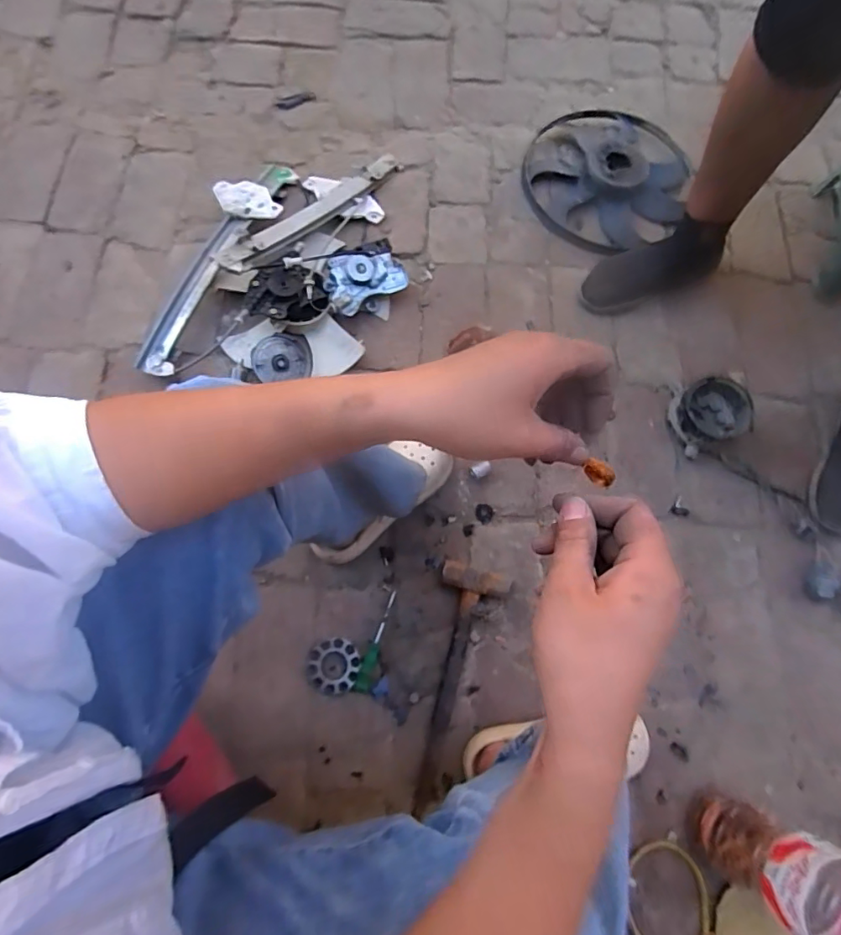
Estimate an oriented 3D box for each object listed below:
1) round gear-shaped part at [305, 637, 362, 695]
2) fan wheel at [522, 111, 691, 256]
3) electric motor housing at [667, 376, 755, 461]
[{"bbox_3d":[-0.128,0.292,0.767,0.077,0.009,0.075,1,74,-3],"label":"round gear-shaped part"},{"bbox_3d":[0.375,-0.582,1.021,0.315,0.056,0.314,1,74,-3],"label":"fan wheel"},{"bbox_3d":[0.474,-0.088,0.866,0.114,0.064,0.104,-26,77,-10],"label":"electric motor housing"}]

